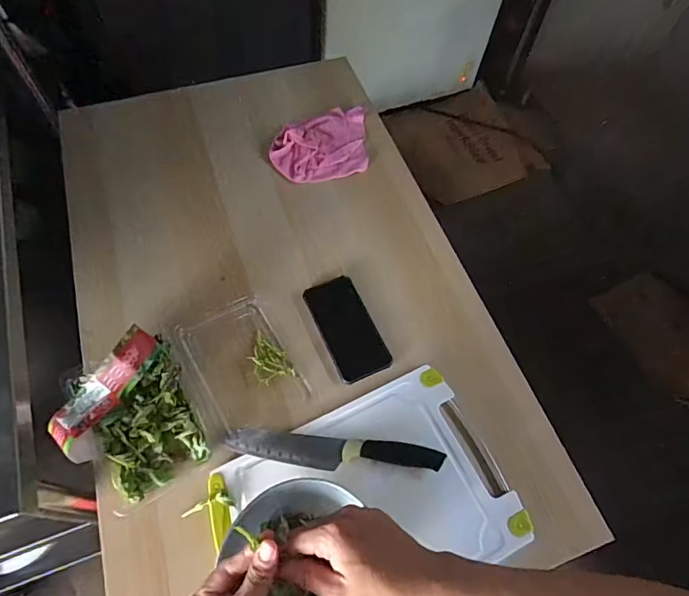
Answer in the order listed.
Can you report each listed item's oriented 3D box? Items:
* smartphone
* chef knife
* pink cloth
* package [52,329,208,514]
[{"bbox_3d":[0.003,0.042,0.694,0.078,0.006,0.165,-21,65,-14],"label":"smartphone"},{"bbox_3d":[-0.014,0.201,0.599,0.276,0.016,0.039,6,62,0],"label":"chef knife"},{"bbox_3d":[-0.047,-0.296,0.873,0.179,0.020,0.176,-4,62,-6],"label":"pink cloth"},{"bbox_3d":[-0.271,0.151,0.581,0.156,0.076,0.182,-30,68,-18],"label":"package"}]

